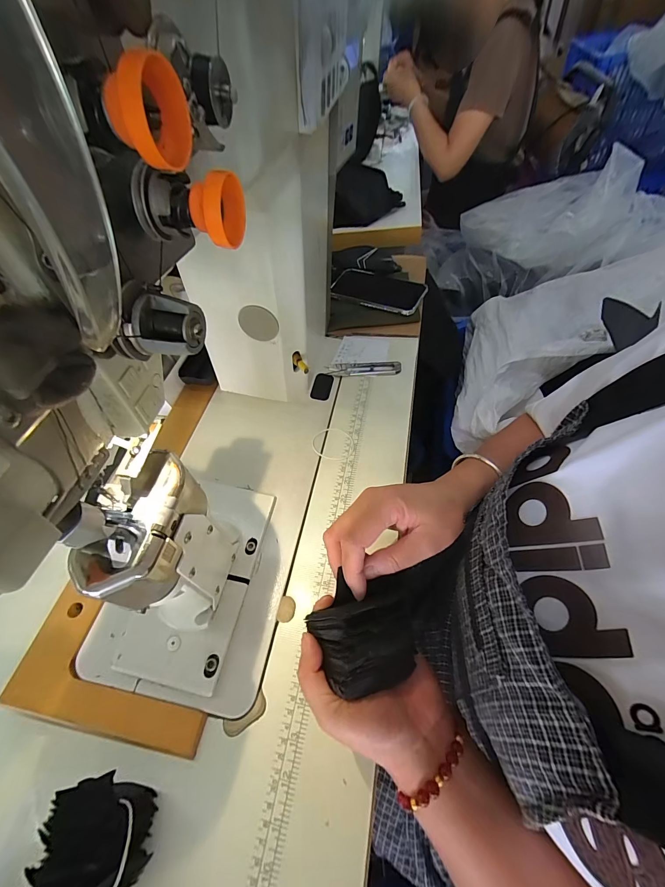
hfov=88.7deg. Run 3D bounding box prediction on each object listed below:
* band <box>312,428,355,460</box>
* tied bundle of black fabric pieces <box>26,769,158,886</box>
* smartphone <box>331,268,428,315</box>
[{"bbox_3d":[0.000,-0.001,0.456,0.058,0.004,0.049,12,58,17],"label":"band"},{"bbox_3d":[-0.171,0.281,0.237,0.062,0.073,0.061,-2,56,4],"label":"tied bundle of black fabric pieces"},{"bbox_3d":[0.078,-0.271,0.598,0.161,0.010,0.083,19,64,20],"label":"smartphone"}]

